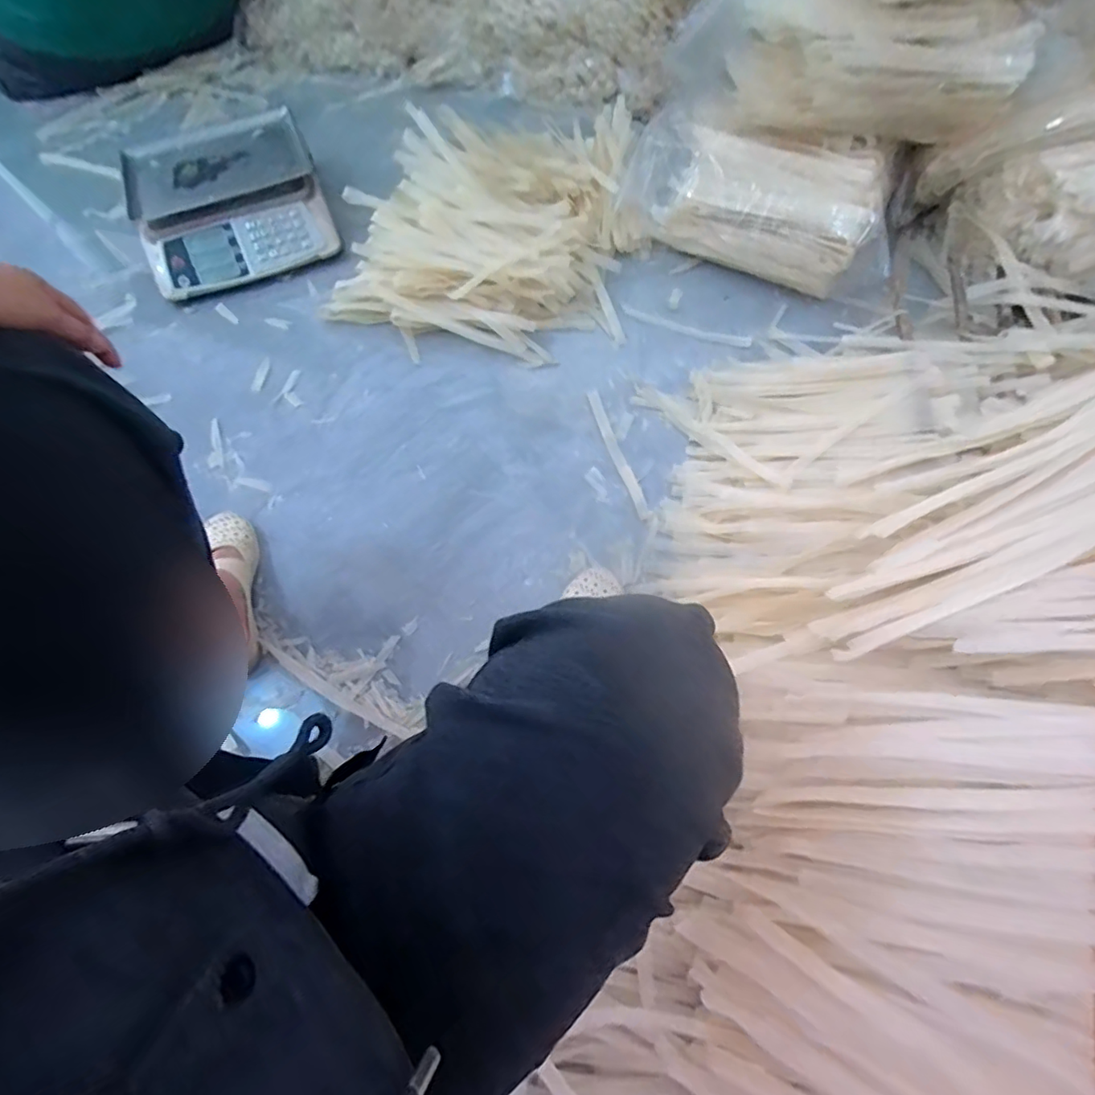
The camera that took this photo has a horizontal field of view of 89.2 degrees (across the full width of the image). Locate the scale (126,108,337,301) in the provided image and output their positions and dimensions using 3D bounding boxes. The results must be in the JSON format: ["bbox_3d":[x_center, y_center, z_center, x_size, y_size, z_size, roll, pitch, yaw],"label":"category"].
[{"bbox_3d":[-0.622,-0.679,1.088,0.348,0.125,0.349,-22,67,-7],"label":"scale"}]

